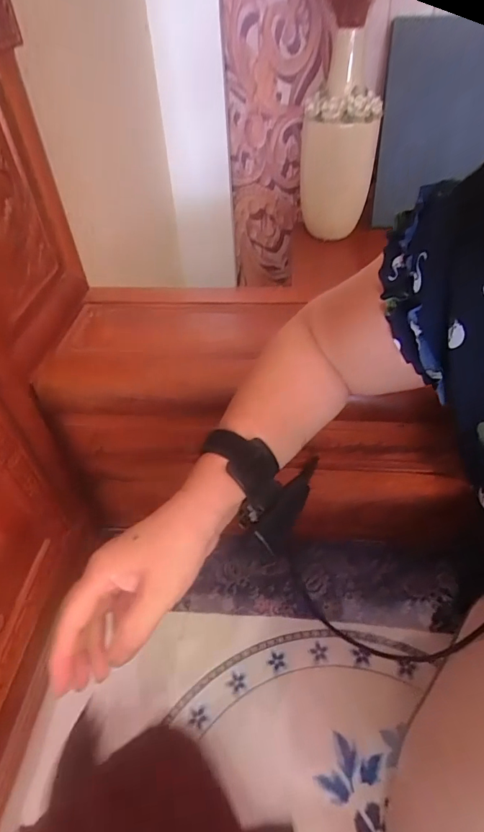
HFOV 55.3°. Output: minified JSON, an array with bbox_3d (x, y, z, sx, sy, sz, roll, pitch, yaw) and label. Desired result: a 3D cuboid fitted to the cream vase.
[{"bbox_3d":[0.238,-0.639,1.136,0.183,0.413,0.169,5,44,9],"label":"cream vase"}]

